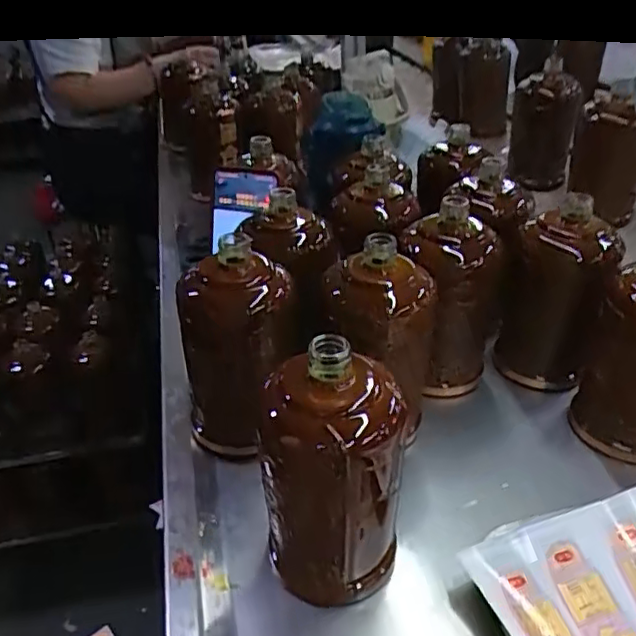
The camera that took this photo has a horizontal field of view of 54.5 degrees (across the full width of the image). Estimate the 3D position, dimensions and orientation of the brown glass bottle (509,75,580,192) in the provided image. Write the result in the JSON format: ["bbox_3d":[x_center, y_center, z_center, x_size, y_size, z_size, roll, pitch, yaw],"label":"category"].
[{"bbox_3d":[0.346,-0.286,0.952,0.090,0.150,0.086,7,34,15],"label":"brown glass bottle"}]

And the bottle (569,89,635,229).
[{"bbox_3d":[0.391,-0.210,0.833,0.087,0.167,0.075,7,34,15],"label":"bottle"}]

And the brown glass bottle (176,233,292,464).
[{"bbox_3d":[-0.067,0.025,0.510,0.085,0.171,0.085,-28,40,-33],"label":"brown glass bottle"}]

